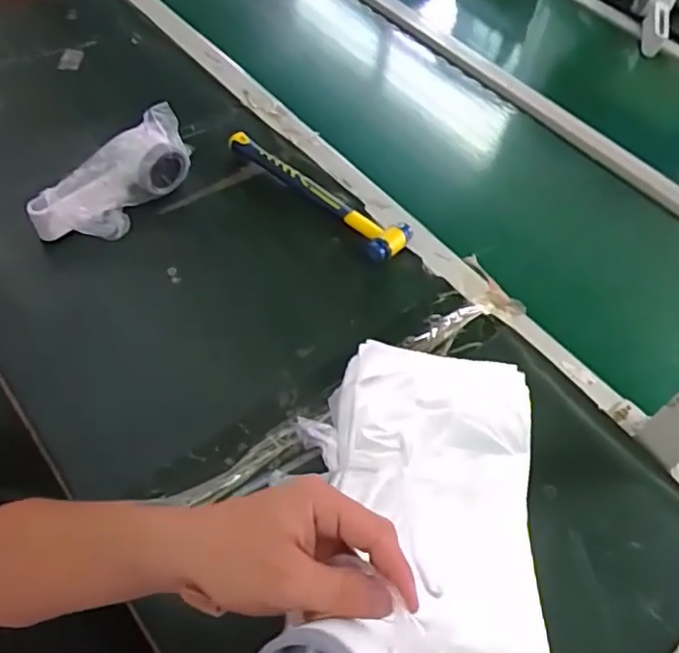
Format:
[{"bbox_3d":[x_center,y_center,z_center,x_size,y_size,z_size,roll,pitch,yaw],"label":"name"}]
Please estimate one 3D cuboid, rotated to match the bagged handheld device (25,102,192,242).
[{"bbox_3d":[-0.225,-0.144,0.631,0.179,0.082,0.056,-37,65,-27],"label":"bagged handheld device"}]

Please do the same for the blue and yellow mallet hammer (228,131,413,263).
[{"bbox_3d":[-0.022,-0.157,0.689,0.058,0.019,0.240,-37,65,-27],"label":"blue and yellow mallet hammer"}]

